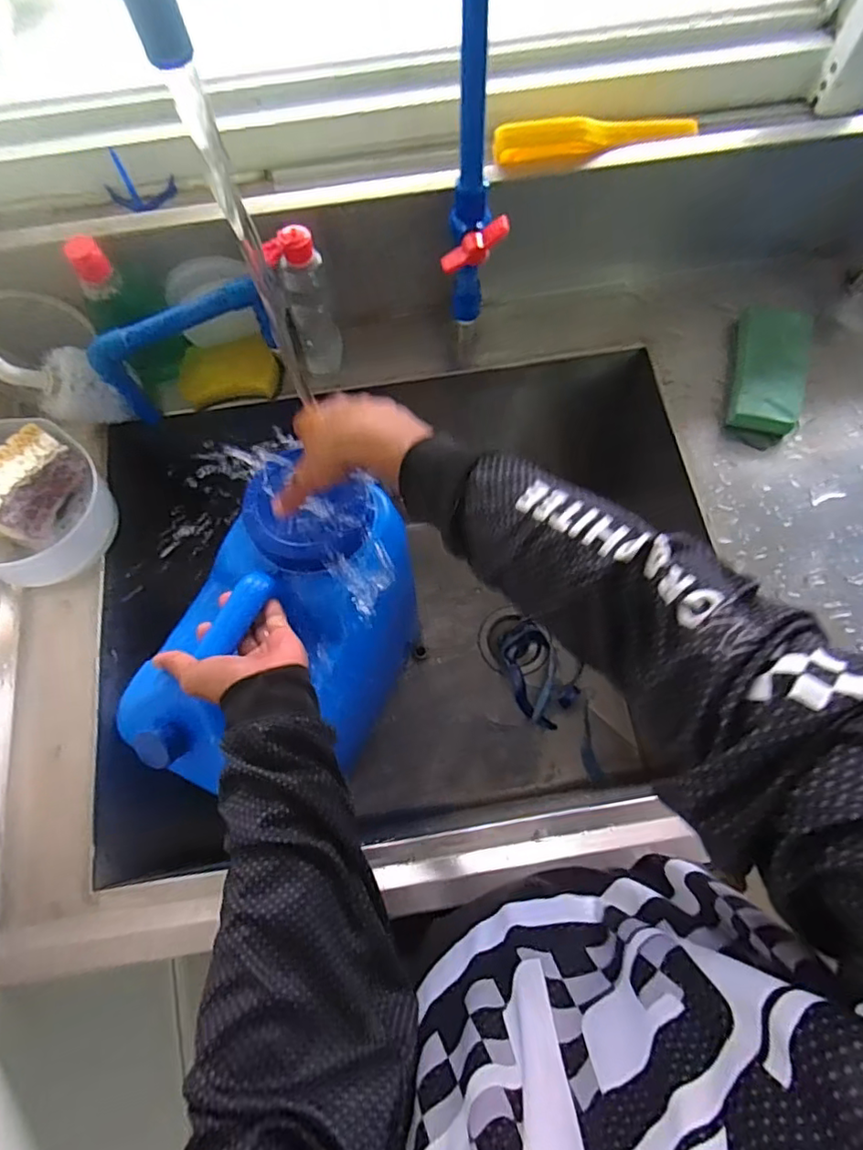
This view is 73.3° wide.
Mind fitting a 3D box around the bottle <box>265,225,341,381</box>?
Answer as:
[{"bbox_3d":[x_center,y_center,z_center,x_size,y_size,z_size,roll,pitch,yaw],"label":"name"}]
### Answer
[{"bbox_3d":[-0.127,-0.274,0.580,0.057,0.153,0.058,-12,71,-4],"label":"bottle"}]

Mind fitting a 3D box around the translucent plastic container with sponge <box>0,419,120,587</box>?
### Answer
[{"bbox_3d":[-0.390,-0.069,0.556,0.145,0.082,0.141,31,74,10],"label":"translucent plastic container with sponge"}]

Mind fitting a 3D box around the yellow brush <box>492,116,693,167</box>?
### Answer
[{"bbox_3d":[0.157,-0.410,0.538,0.197,0.033,0.026,-14,71,-5],"label":"yellow brush"}]

